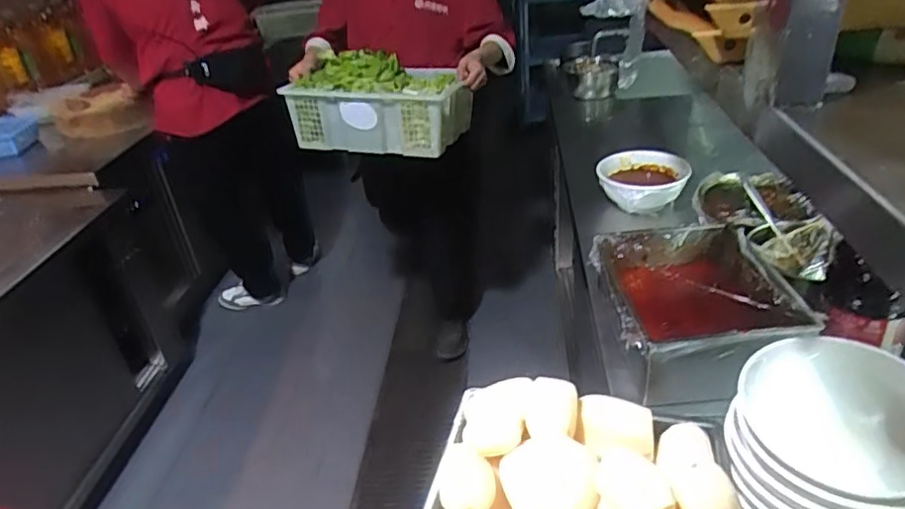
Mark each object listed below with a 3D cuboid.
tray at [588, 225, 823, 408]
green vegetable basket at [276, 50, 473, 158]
[{"bbox_3d":[0.368,0.085,0.954,0.256,0.133,0.301,-6,31,1],"label":"tray"},{"bbox_3d":[-0.185,-0.415,1.591,0.472,0.201,0.252,5,33,20],"label":"green vegetable basket"}]

